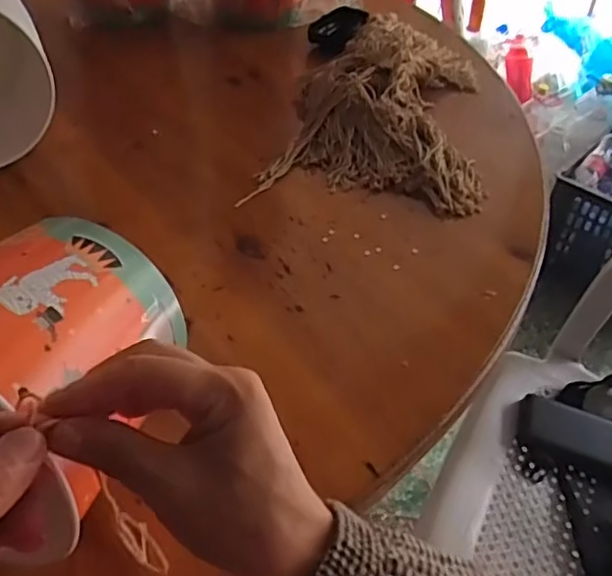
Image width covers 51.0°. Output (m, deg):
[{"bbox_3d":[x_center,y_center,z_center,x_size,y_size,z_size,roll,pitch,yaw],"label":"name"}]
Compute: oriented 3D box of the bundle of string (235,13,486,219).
[{"bbox_3d":[0.092,-0.220,0.733,0.220,0.060,0.354,10,45,5],"label":"bundle of string"}]

